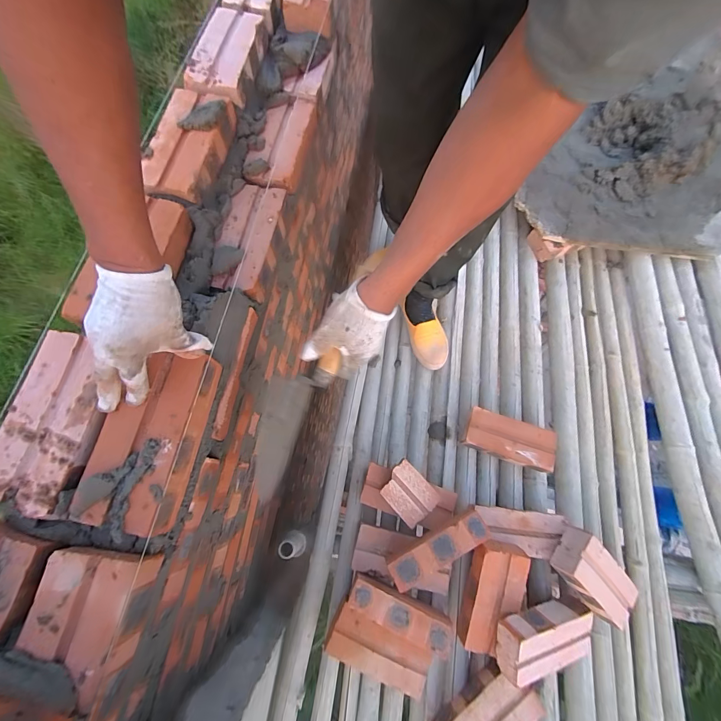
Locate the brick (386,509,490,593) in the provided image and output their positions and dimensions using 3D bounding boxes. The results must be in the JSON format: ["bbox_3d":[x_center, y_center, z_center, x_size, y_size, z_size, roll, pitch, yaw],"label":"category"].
[{"bbox_3d":[0.148,0.369,0.687,0.201,0.090,0.060,-27,74,-10],"label":"brick"}]

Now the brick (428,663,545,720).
[{"bbox_3d":[0.235,0.680,0.663,0.201,0.077,0.101,-36,75,-12],"label":"brick"}]

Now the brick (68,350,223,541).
[{"bbox_3d":[-0.240,0.088,0.402,0.095,0.051,0.190,7,70,5],"label":"brick"}]

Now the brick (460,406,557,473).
[{"bbox_3d":[0.356,0.192,0.839,0.204,0.070,0.100,18,72,5],"label":"brick"}]

